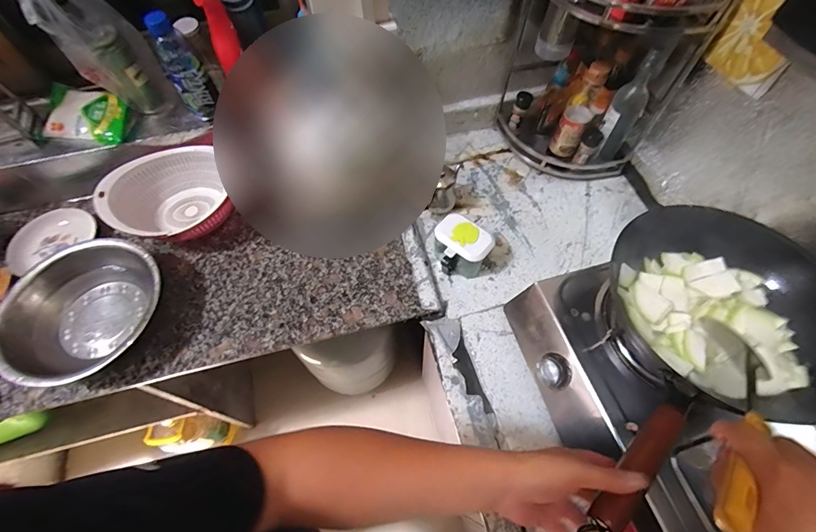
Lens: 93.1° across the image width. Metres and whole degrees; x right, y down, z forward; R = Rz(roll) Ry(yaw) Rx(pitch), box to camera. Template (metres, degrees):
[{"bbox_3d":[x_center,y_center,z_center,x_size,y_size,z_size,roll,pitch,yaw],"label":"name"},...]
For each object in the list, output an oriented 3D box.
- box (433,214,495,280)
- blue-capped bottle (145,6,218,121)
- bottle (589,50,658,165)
[{"bbox_3d":[0.105,-0.034,0.796,0.118,0.086,0.093,33,66,18],"label":"box"},{"bbox_3d":[-0.457,-0.405,0.793,0.070,0.206,0.088,-28,64,-15],"label":"blue-capped bottle"},{"bbox_3d":[0.454,-0.322,0.819,0.079,0.223,0.061,32,65,18],"label":"bottle"}]

